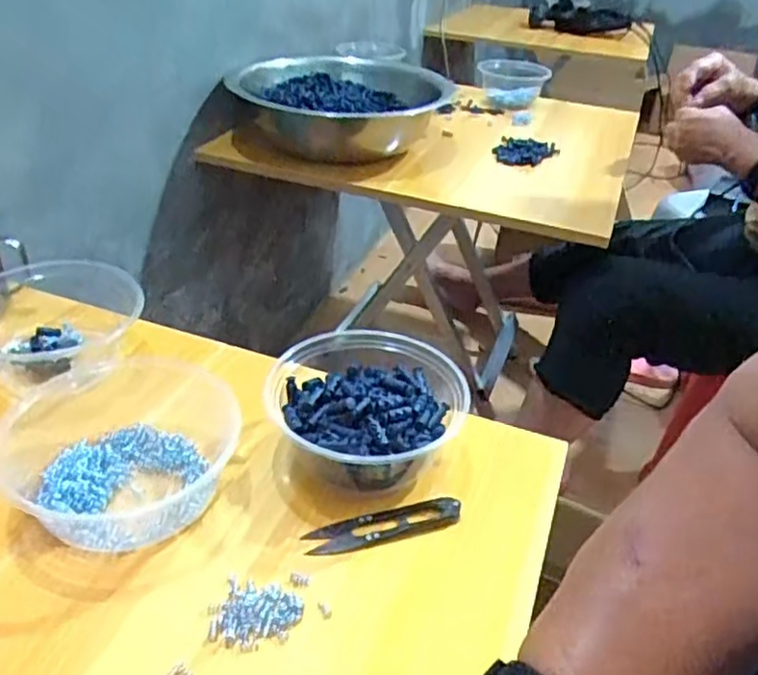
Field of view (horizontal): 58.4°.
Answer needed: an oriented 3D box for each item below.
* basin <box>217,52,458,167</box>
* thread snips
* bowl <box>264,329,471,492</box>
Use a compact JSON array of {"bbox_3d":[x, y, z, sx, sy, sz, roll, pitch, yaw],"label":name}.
[{"bbox_3d":[-0.062,-0.343,1.023,0.256,0.111,0.282,20,36,23],"label":"basin"},{"bbox_3d":[0.004,0.121,0.434,0.101,0.009,0.023,-6,34,-16],"label":"thread snips"},{"bbox_3d":[-0.012,0.055,0.469,0.130,0.059,0.127,3,33,-2],"label":"bowl"}]

